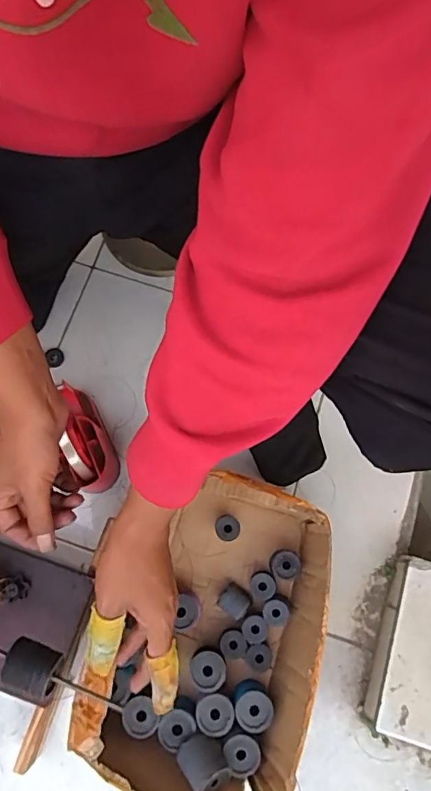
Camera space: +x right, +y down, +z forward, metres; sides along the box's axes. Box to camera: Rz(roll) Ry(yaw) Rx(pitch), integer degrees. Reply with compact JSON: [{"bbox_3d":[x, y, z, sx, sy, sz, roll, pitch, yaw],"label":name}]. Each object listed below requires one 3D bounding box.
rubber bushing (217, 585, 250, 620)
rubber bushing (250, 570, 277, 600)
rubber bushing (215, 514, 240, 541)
[{"bbox_3d":[0.024,0.271,0.669,0.037,0.035,0.033,41,79,9],"label":"rubber bushing"},{"bbox_3d":[0.061,0.246,0.662,0.031,0.037,0.034,0,75,0],"label":"rubber bushing"},{"bbox_3d":[0.016,0.177,0.685,0.031,0.041,0.034,0,75,0],"label":"rubber bushing"}]

